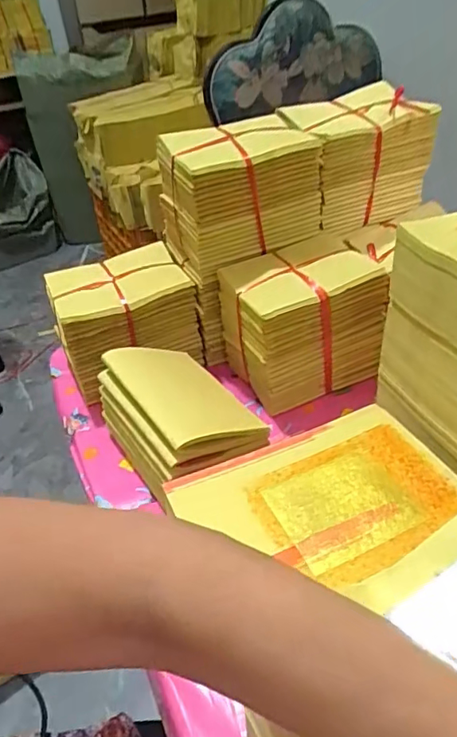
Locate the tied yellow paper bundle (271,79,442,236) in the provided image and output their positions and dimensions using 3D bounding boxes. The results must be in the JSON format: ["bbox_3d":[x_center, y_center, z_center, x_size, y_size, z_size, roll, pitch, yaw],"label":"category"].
[{"bbox_3d":[0.163,-0.255,0.678,0.166,0.147,0.099,-18,41,-14],"label":"tied yellow paper bundle"}]

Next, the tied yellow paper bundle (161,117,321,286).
[{"bbox_3d":[0.012,-0.205,0.641,0.166,0.157,0.113,-19,41,-15],"label":"tied yellow paper bundle"}]

